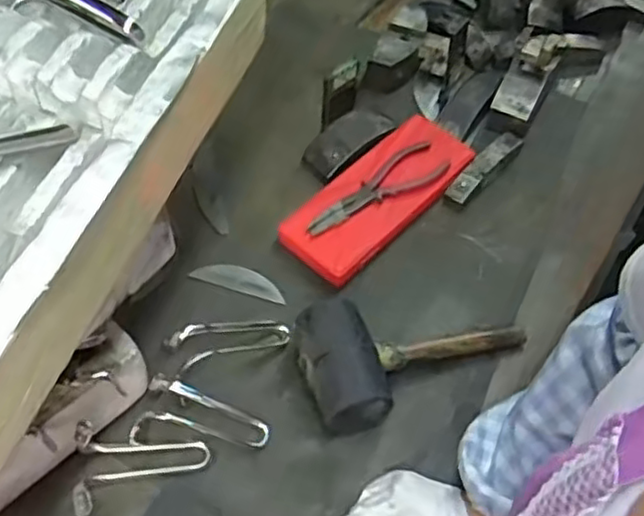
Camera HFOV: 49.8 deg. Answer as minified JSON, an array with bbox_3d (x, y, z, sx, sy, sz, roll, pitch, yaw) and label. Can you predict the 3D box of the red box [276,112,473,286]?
[{"bbox_3d":[0.070,-0.077,0.817,0.103,0.030,0.262,39,63,23],"label":"red box"}]

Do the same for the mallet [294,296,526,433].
[{"bbox_3d":[0.098,0.091,0.686,0.241,0.074,0.121,-11,56,-9],"label":"mallet"}]

